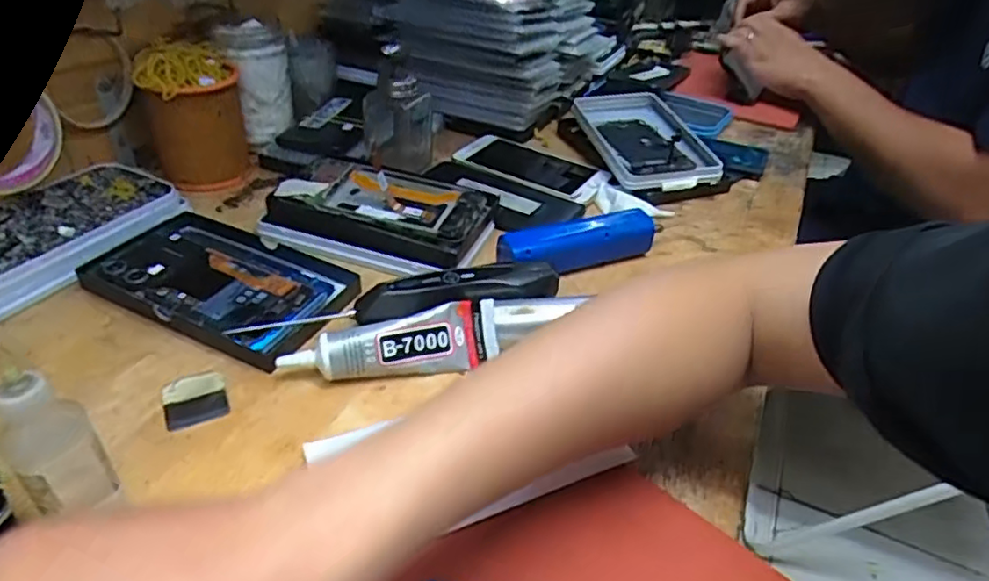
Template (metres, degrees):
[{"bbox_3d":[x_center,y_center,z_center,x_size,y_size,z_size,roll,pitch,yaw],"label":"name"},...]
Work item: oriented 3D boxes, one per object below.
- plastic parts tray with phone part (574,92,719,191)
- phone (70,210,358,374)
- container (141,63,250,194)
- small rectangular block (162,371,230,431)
[{"bbox_3d":[0.160,-0.168,0.657,0.109,0.025,0.200,-4,38,-11],"label":"plastic parts tray with phone part"},{"bbox_3d":[-0.196,-0.010,0.453,0.182,0.015,0.107,19,40,19],"label":"phone"},{"bbox_3d":[-0.269,-0.146,0.572,0.082,0.091,0.069,-13,40,-21],"label":"container"},{"bbox_3d":[-0.181,0.066,0.378,0.034,0.004,0.040,-16,42,-25],"label":"small rectangular block"}]

